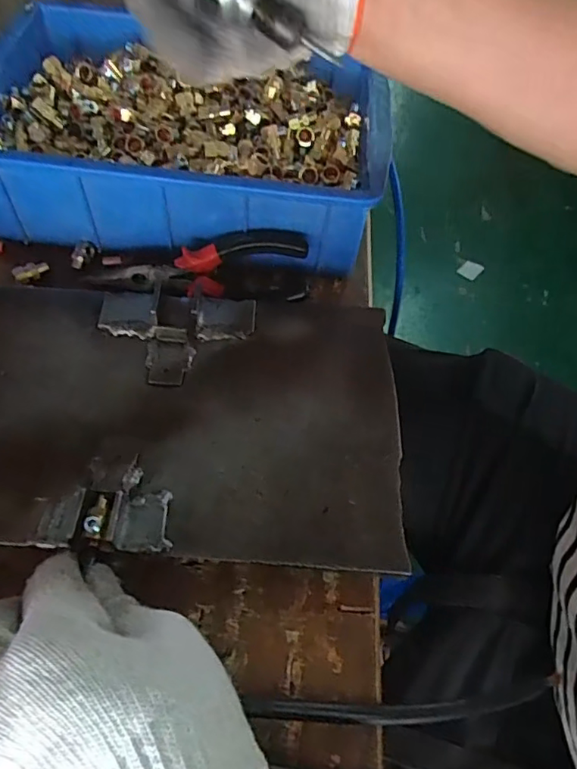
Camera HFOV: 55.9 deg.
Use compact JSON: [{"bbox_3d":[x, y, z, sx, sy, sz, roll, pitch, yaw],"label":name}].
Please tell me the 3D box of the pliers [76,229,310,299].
[{"bbox_3d":[-0.061,-0.084,0.374,0.146,0.025,0.038,0,58,-4],"label":"pliers"}]

